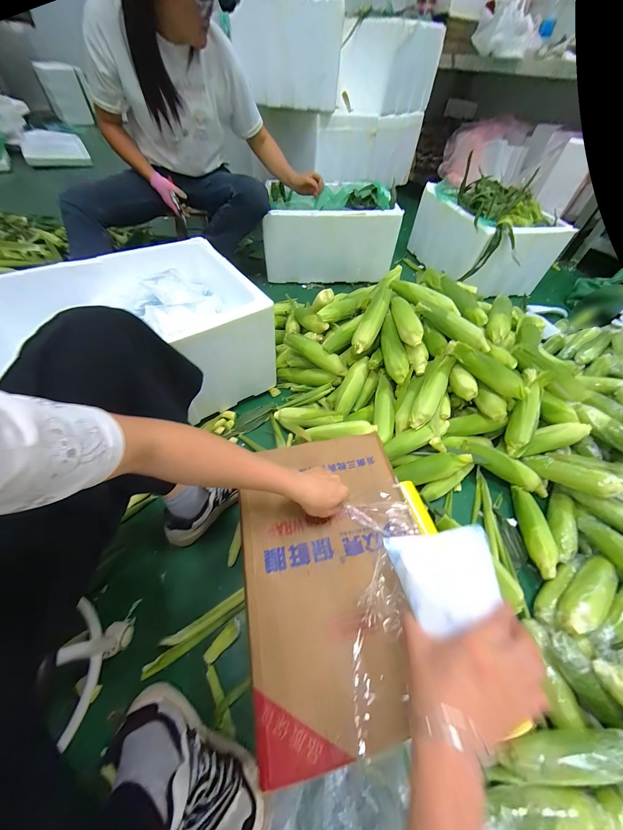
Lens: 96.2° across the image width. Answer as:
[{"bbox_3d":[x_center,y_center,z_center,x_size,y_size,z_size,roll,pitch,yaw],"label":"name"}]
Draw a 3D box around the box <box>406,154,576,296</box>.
[{"bbox_3d":[0.845,-0.908,1.412,0.435,0.322,0.634,-6,53,-8],"label":"box"}]

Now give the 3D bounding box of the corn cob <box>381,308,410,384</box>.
[{"bbox_3d":[0.230,-0.192,0.791,0.060,0.049,0.217,-1,67,-5],"label":"corn cob"}]

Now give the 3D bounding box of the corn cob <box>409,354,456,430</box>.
[{"bbox_3d":[0.313,-0.062,0.731,0.062,0.048,0.209,25,76,15],"label":"corn cob"}]

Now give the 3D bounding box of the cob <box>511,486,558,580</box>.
[{"bbox_3d":[0.532,0.268,0.664,0.058,0.044,0.210,15,53,8],"label":"cob"}]

